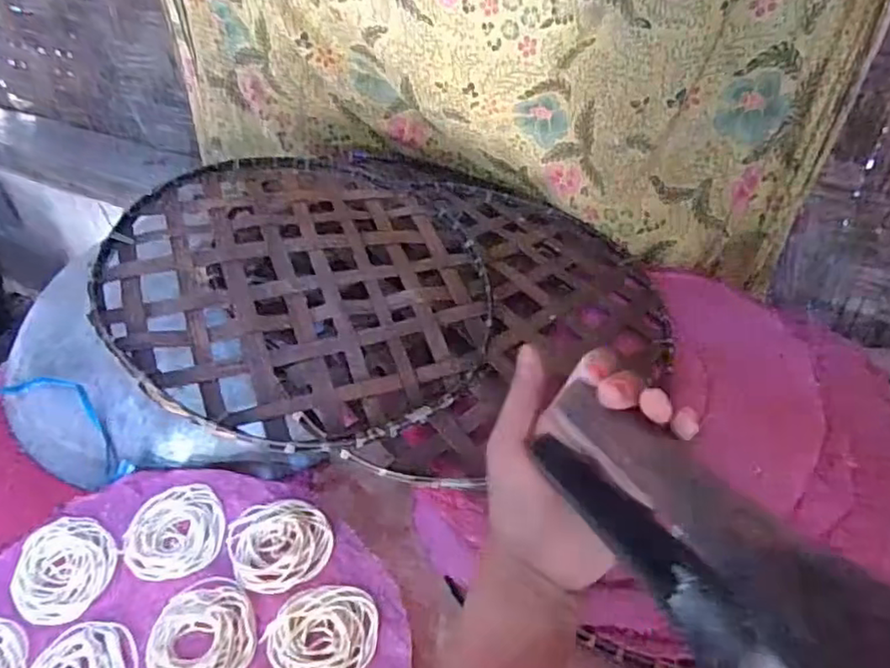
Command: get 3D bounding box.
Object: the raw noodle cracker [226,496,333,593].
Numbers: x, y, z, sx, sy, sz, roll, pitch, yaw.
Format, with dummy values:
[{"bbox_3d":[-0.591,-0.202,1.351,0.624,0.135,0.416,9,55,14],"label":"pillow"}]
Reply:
[{"bbox_3d":[-0.130,0.162,0.502,0.074,0.004,0.075,-4,44,4],"label":"raw noodle cracker"}]

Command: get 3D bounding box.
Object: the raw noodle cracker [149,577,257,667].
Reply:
[{"bbox_3d":[-0.173,0.215,0.457,0.069,0.008,0.078,-17,45,-10],"label":"raw noodle cracker"}]

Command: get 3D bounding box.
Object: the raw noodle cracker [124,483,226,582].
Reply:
[{"bbox_3d":[-0.212,0.155,0.504,0.070,0.010,0.075,-4,44,4],"label":"raw noodle cracker"}]

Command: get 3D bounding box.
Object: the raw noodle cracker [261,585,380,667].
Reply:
[{"bbox_3d":[-0.088,0.217,0.458,0.075,0.006,0.071,-4,44,4],"label":"raw noodle cracker"}]

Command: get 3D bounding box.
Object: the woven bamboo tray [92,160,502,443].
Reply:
[{"bbox_3d":[-0.133,-0.049,0.605,0.334,0.033,0.342,0,51,-13],"label":"woven bamboo tray"}]

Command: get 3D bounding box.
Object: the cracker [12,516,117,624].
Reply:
[{"bbox_3d":[-0.290,0.177,0.484,0.069,0.013,0.072,-4,44,4],"label":"cracker"}]

